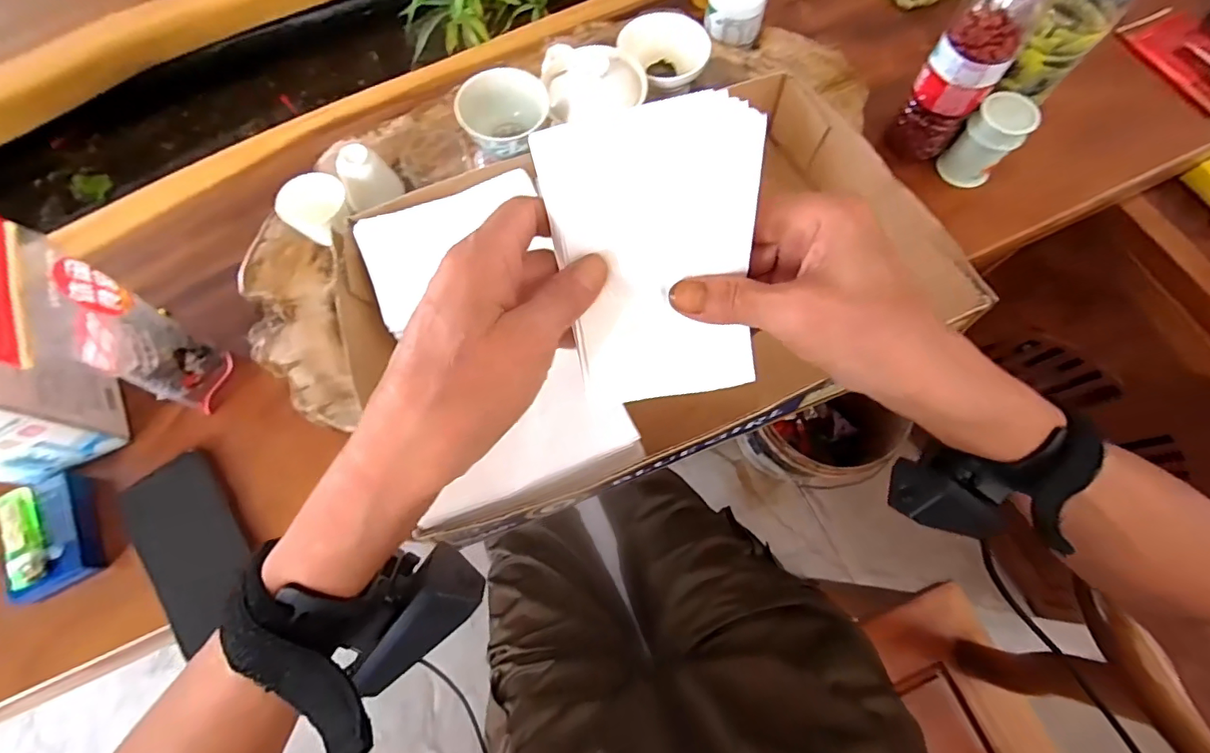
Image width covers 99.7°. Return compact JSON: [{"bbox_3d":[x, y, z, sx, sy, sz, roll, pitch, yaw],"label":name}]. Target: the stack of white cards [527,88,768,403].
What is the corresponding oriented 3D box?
[{"bbox_3d":[0.026,-0.054,0.250,0.093,0.138,0.017,-9,28,5],"label":"stack of white cards"}]

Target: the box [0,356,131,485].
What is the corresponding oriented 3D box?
[{"bbox_3d":[-0.483,0.024,0.413,0.096,0.109,0.095,-29,73,-9],"label":"box"}]

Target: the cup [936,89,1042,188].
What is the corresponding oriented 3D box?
[{"bbox_3d":[0.379,-0.234,0.507,0.046,0.076,0.050,0,71,1],"label":"cup"}]

